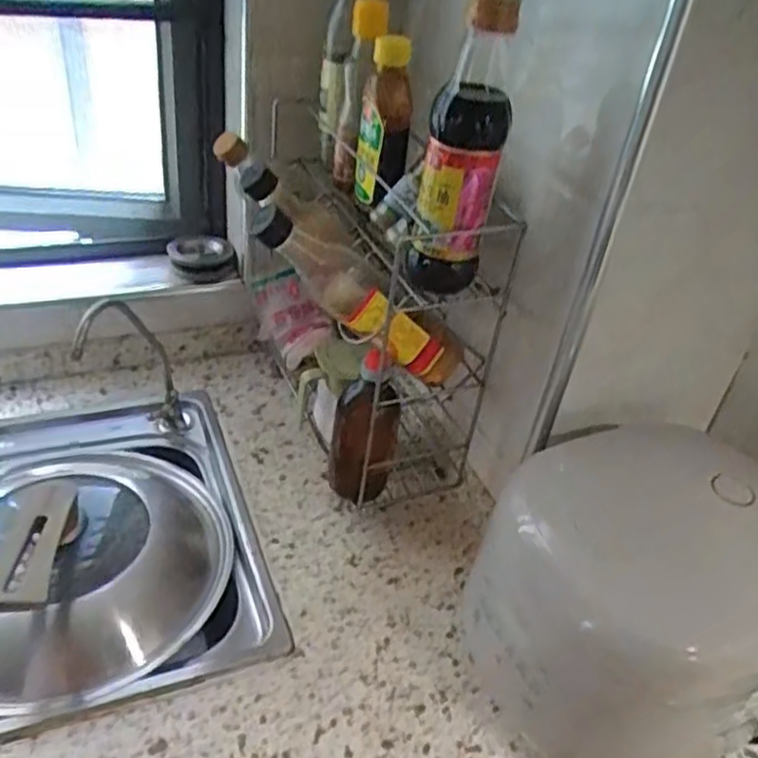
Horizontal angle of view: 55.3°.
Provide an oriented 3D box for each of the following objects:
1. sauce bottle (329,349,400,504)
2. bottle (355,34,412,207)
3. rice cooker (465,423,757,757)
[{"bbox_3d":[-0.015,0.051,0.747,0.066,0.182,0.059,8,37,0],"label":"sauce bottle"},{"bbox_3d":[0.006,-0.251,0.718,0.048,0.152,0.051,8,37,0],"label":"bottle"},{"bbox_3d":[0.209,0.193,0.614,0.237,0.220,0.208,-1,38,-12],"label":"rice cooker"}]

